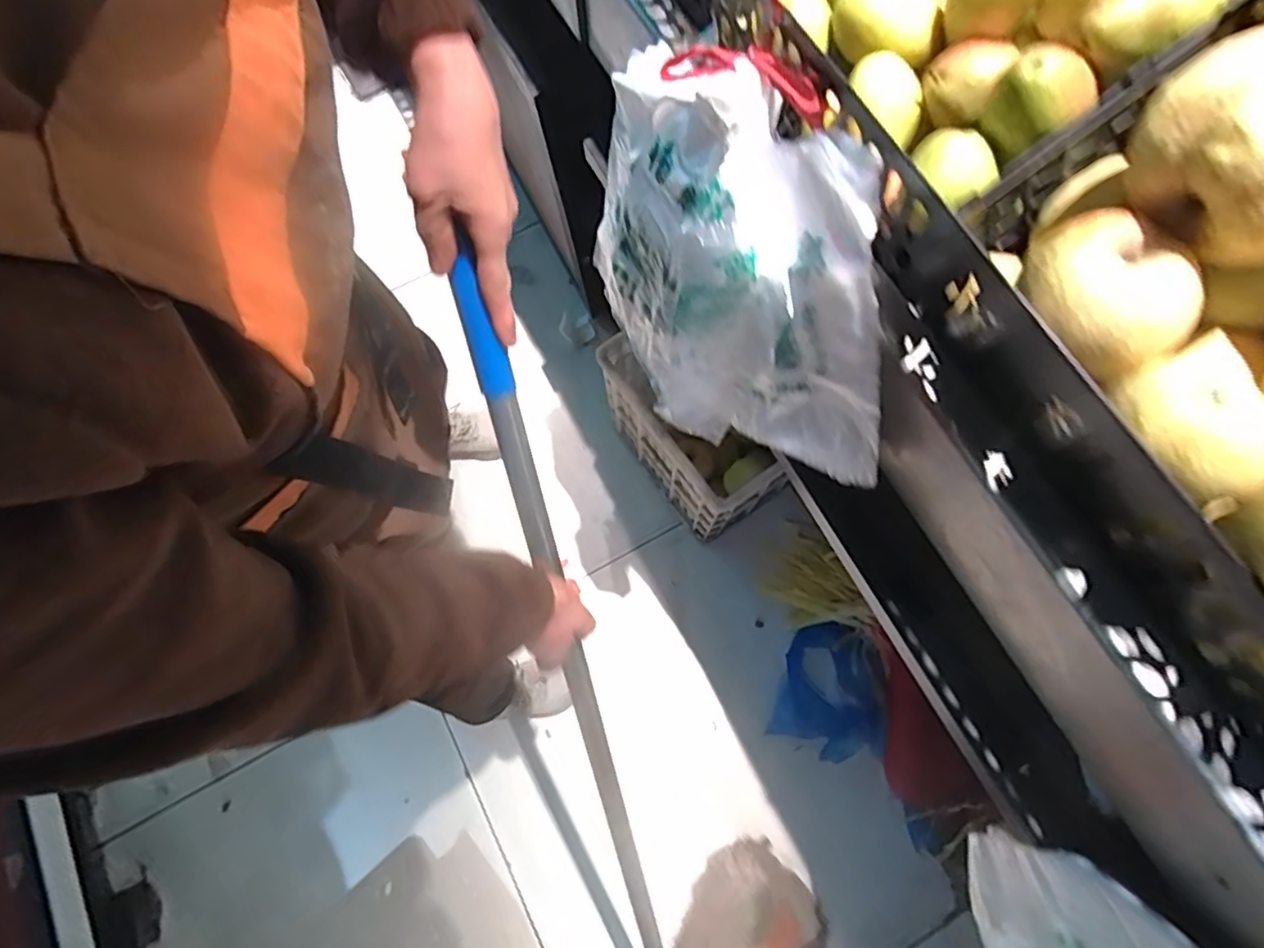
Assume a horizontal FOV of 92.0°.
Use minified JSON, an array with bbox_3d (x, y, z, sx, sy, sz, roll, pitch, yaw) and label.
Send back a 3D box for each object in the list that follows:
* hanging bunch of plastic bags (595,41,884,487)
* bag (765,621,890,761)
[{"bbox_3d":[0.080,-0.180,0.567,0.140,0.286,0.422,-22,72,-5],"label":"hanging bunch of plastic bags"},{"bbox_3d":[0.367,0.396,1.109,0.186,0.021,0.220,15,87,18],"label":"bag"}]

